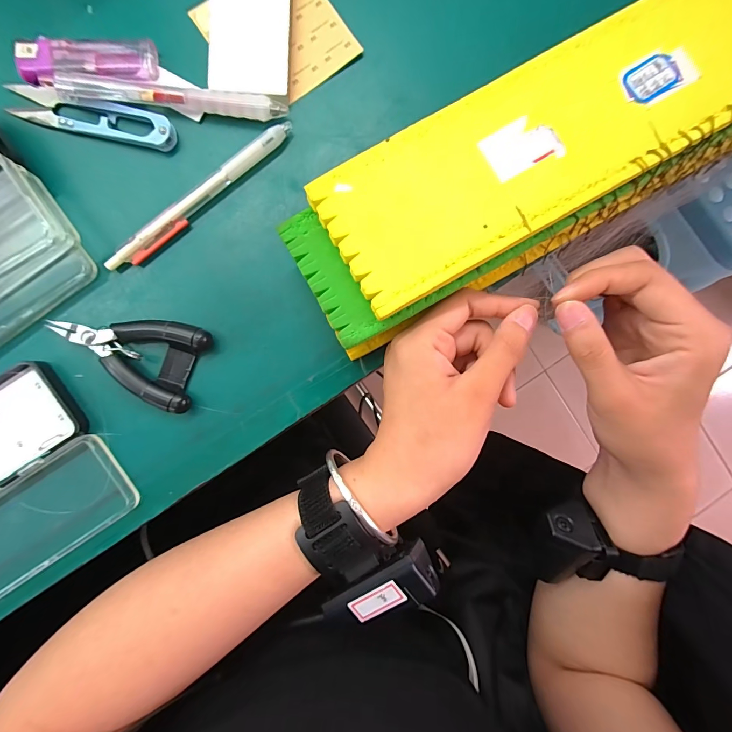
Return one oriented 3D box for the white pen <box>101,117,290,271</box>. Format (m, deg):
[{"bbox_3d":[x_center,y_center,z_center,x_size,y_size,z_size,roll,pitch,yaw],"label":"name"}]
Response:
[{"bbox_3d":[-0.104,-0.106,0.226,0.139,0.012,0.013,-41,93,-2],"label":"white pen"}]

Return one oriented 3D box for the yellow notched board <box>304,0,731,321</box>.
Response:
[{"bbox_3d":[0.134,-0.141,0.189,0.334,0.011,0.080,-30,93,-2],"label":"yellow notched board"}]

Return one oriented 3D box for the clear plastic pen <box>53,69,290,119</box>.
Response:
[{"bbox_3d":[-0.118,-0.164,0.221,0.134,0.014,0.016,4,91,-4],"label":"clear plastic pen"}]

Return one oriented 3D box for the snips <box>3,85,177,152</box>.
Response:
[{"bbox_3d":[-0.171,-0.156,0.224,0.102,0.016,0.023,13,91,-4],"label":"snips"}]

